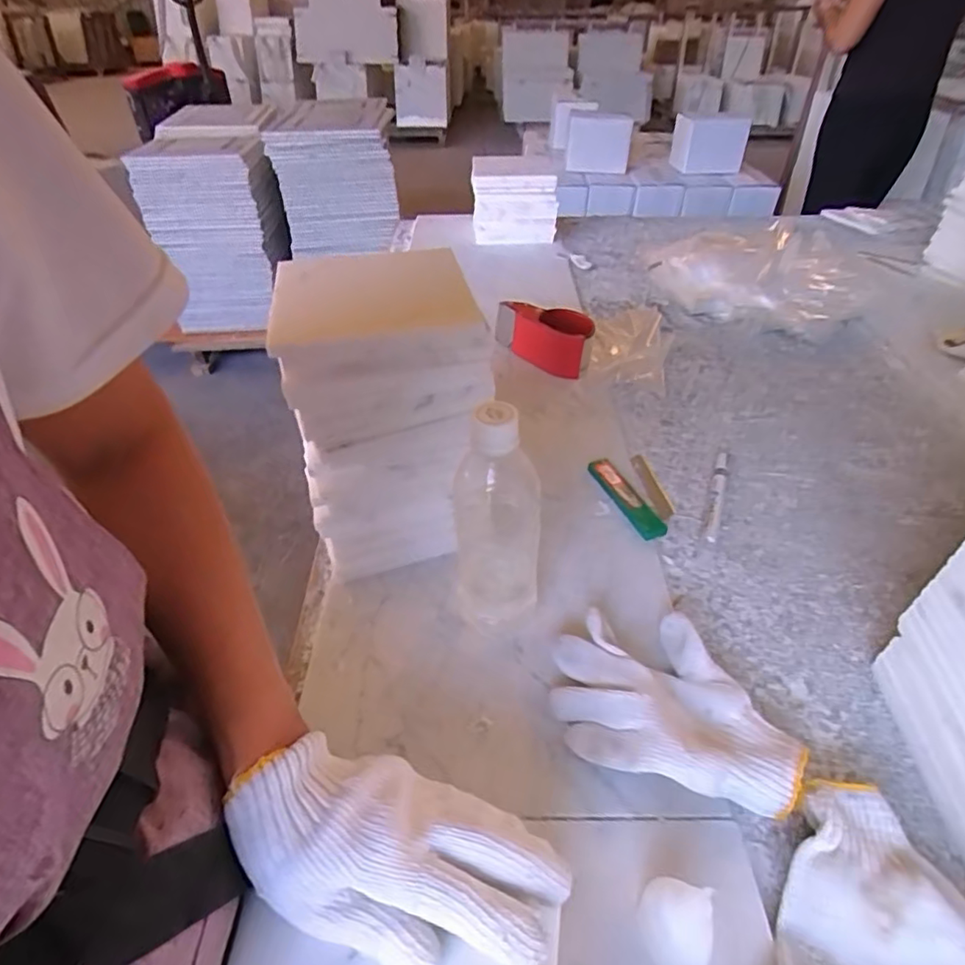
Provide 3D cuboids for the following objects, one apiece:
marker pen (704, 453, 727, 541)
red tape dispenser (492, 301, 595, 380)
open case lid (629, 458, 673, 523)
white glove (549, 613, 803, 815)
[{"bbox_3d":[0.247,0.012,0.615,0.013,0.016,0.150,16,45,14],"label":"marker pen"},{"bbox_3d":[0.084,-0.201,0.799,0.140,0.063,0.069,27,48,24],"label":"red tape dispenser"},{"bbox_3d":[0.188,0.005,0.645,0.021,0.008,0.097,-8,44,-10],"label":"open case lid"},{"bbox_3d":[0.138,0.159,0.431,0.173,0.039,0.129,15,45,14],"label":"white glove"}]

